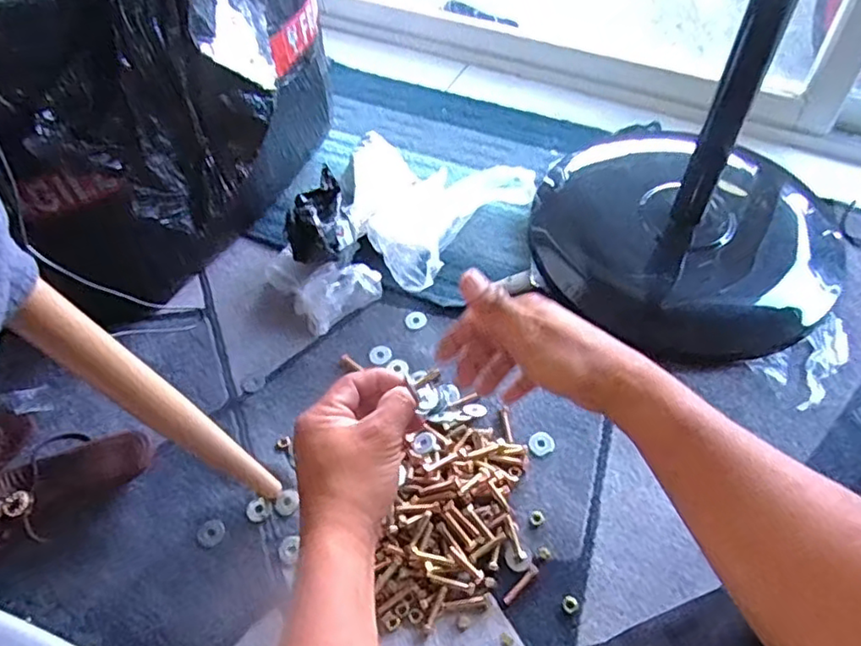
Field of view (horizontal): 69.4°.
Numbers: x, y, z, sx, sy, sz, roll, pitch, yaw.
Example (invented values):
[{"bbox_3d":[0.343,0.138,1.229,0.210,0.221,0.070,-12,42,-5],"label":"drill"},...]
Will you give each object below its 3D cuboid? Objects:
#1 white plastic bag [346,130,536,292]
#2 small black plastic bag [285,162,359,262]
[{"bbox_3d":[-0.008,-0.165,0.797,0.187,0.088,0.226,37,66,26],"label":"white plastic bag"},{"bbox_3d":[-0.134,-0.121,0.730,0.079,0.056,0.118,-19,56,-8],"label":"small black plastic bag"}]

